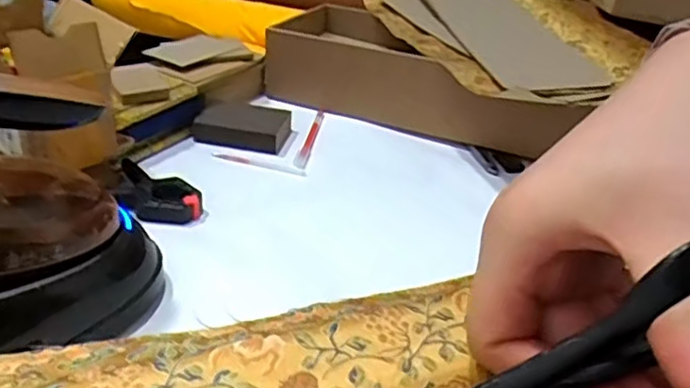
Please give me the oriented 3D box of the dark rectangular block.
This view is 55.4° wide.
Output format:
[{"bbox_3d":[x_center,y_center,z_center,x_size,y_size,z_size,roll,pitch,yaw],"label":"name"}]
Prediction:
[{"bbox_3d":[-0.118,-0.079,0.753,0.105,0.023,0.072,8,30,5],"label":"dark rectangular block"}]

